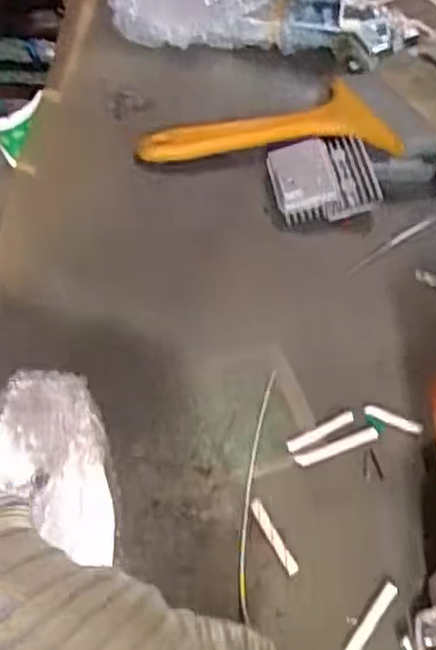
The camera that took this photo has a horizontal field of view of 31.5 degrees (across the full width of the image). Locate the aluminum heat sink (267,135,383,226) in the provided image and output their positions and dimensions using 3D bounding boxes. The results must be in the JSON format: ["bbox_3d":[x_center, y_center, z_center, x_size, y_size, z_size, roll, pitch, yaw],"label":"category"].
[{"bbox_3d":[0.058,-0.083,0.428,0.059,0.020,0.046,-6,57,-11],"label":"aluminum heat sink"}]

